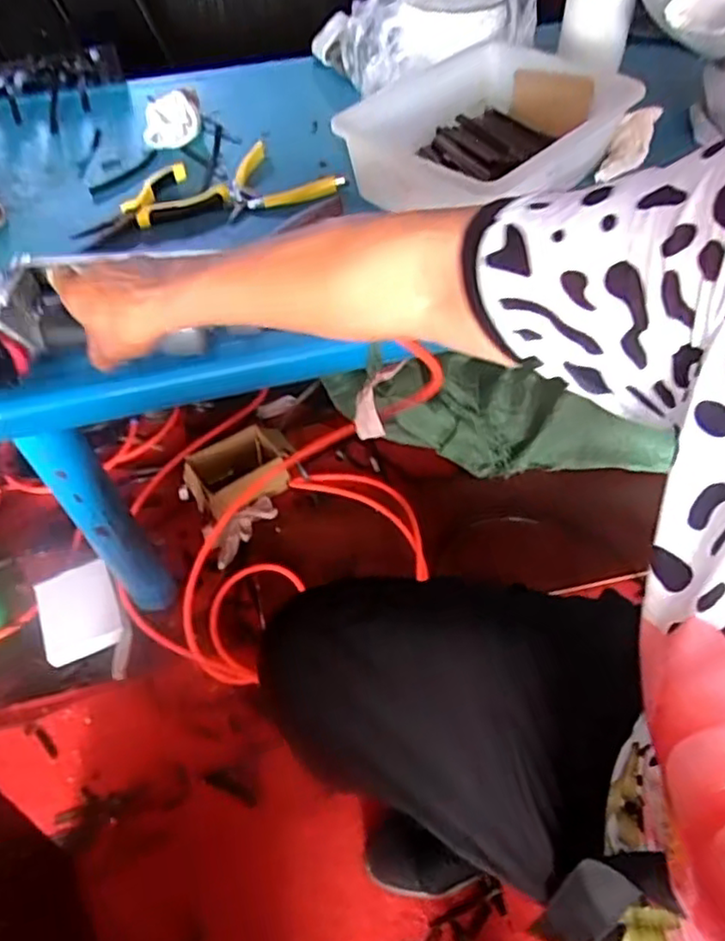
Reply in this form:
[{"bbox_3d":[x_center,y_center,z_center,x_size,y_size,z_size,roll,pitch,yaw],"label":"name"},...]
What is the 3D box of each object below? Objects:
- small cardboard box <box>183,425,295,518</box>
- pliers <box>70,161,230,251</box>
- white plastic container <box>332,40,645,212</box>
[{"bbox_3d":[-0.188,0.002,1.054,0.170,0.067,0.115,-27,56,-18],"label":"small cardboard box"},{"bbox_3d":[-0.225,-0.285,0.697,0.158,0.017,0.098,-19,54,-13],"label":"pliers"},{"bbox_3d":[0.136,-0.354,0.694,0.195,0.077,0.295,35,61,26],"label":"white plastic container"}]

